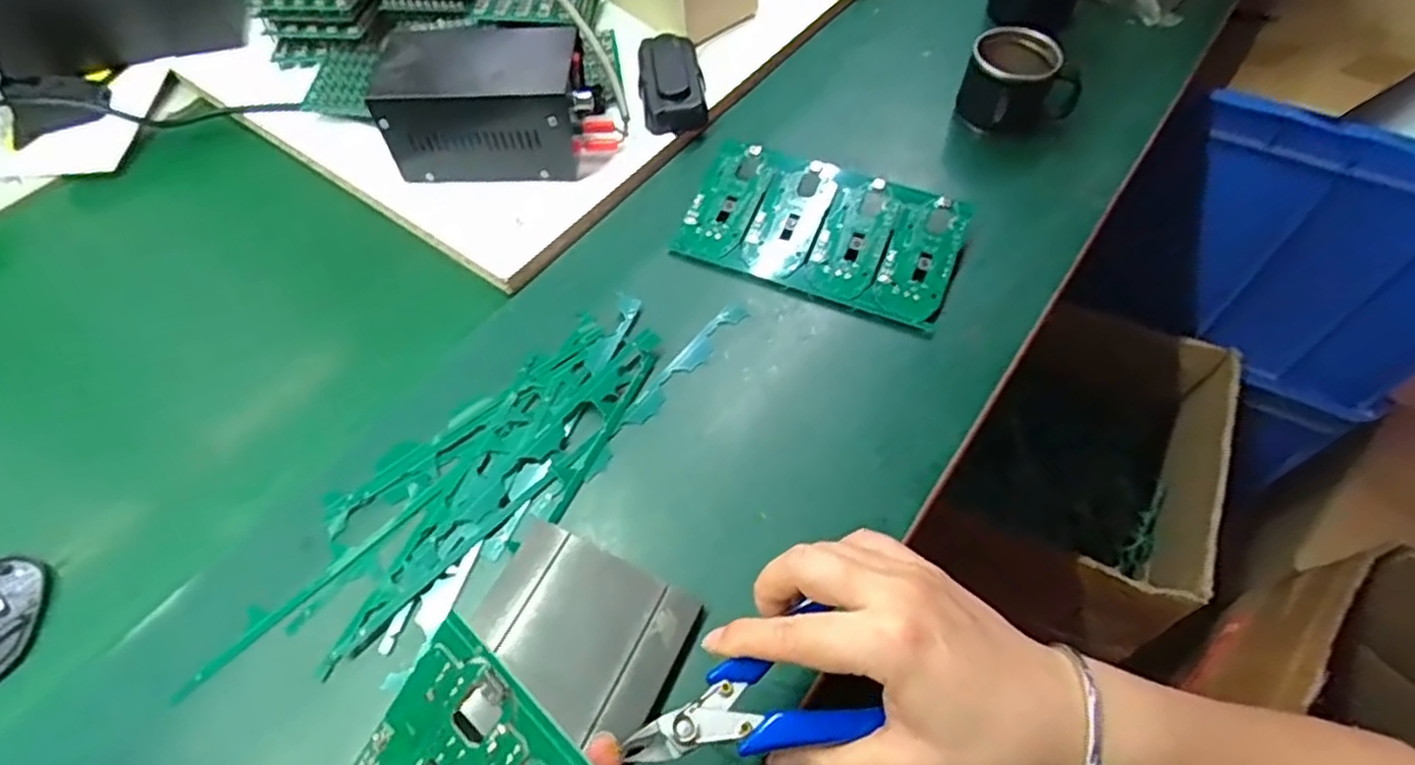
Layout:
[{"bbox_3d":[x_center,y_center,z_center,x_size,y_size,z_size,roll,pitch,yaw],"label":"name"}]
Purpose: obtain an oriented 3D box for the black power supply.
[{"bbox_3d":[-0.159,-0.209,0.525,0.142,0.084,0.087,1,58,0],"label":"black power supply"}]

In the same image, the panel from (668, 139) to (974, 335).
[{"bbox_3d":[0.081,-0.109,0.504,0.187,0.006,0.106,21,70,13],"label":"panel"}]

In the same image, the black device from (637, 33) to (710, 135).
[{"bbox_3d":[-0.029,-0.245,0.585,0.051,0.029,0.102,-6,58,-5],"label":"black device"}]

